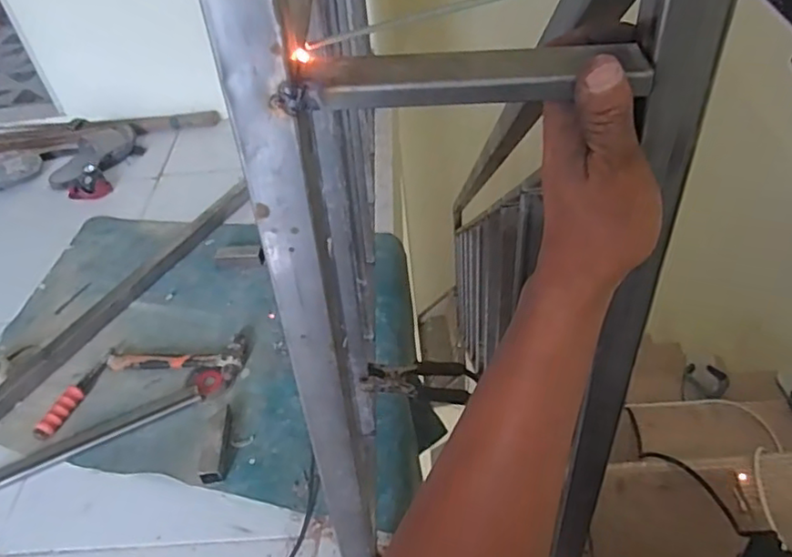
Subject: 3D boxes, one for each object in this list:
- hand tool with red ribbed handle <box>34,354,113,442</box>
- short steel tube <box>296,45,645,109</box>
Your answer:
[{"bbox_3d":[-0.587,0.216,1.135,0.036,0.022,0.180,11,47,17],"label":"hand tool with red ribbed handle"},{"bbox_3d":[0.039,-0.100,0.306,0.164,0.016,0.034,-3,44,1],"label":"short steel tube"}]

